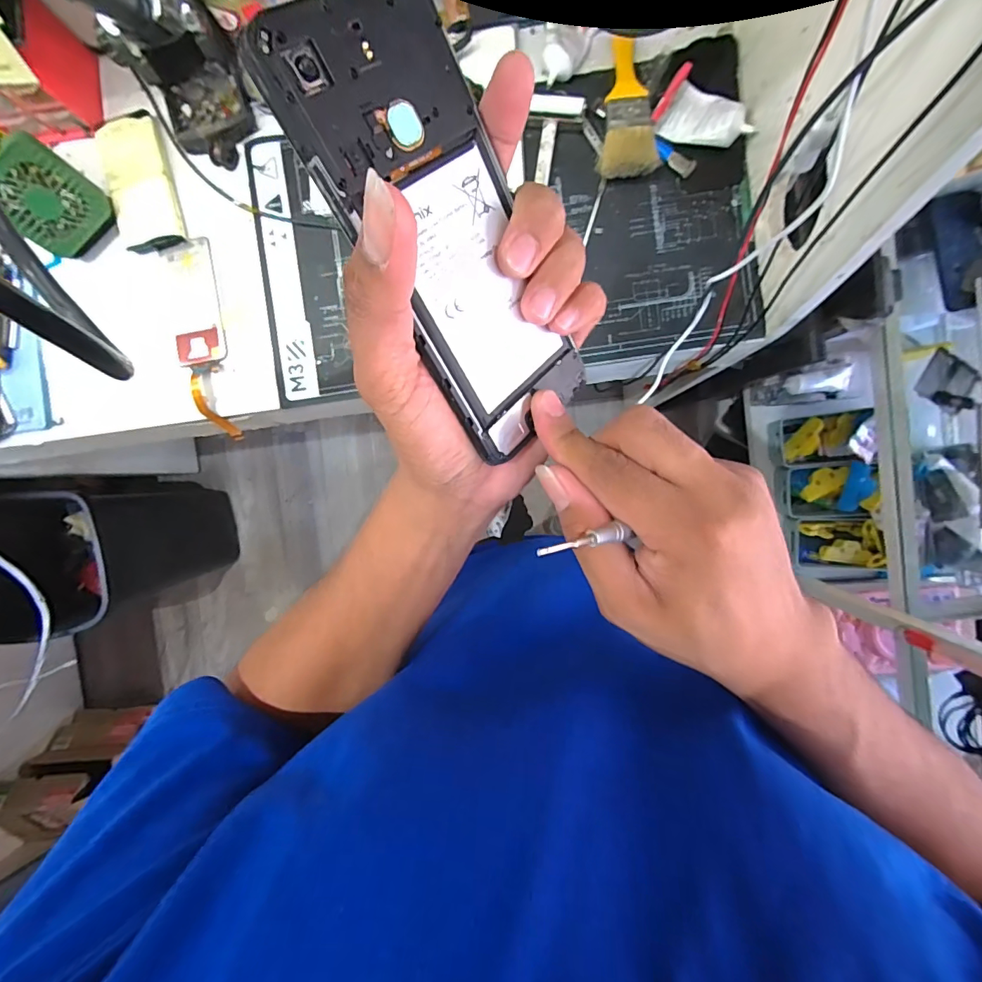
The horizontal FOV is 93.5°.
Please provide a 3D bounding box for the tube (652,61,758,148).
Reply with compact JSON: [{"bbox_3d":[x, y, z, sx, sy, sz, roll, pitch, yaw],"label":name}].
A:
[{"bbox_3d":[0.238,-0.418,0.511,0.105,0.038,0.060,23,94,3],"label":"tube"}]

